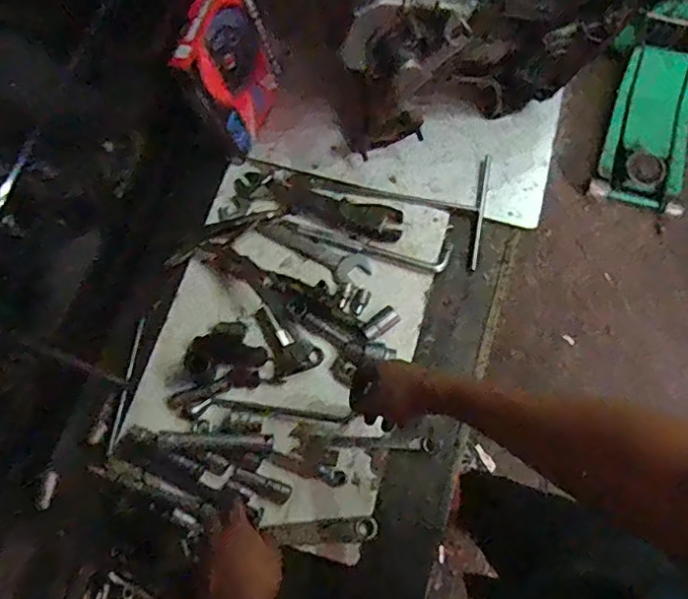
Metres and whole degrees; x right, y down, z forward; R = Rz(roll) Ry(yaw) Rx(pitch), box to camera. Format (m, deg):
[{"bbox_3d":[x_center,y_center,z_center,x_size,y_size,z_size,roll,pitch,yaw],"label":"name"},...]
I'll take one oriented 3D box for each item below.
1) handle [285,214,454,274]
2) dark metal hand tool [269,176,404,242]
[{"bbox_3d":[0.037,-0.088,0.867,0.255,0.016,0.050,12,72,6],"label":"handle"},{"bbox_3d":[-0.015,-0.146,0.882,0.215,0.020,0.069,17,72,8],"label":"dark metal hand tool"}]

